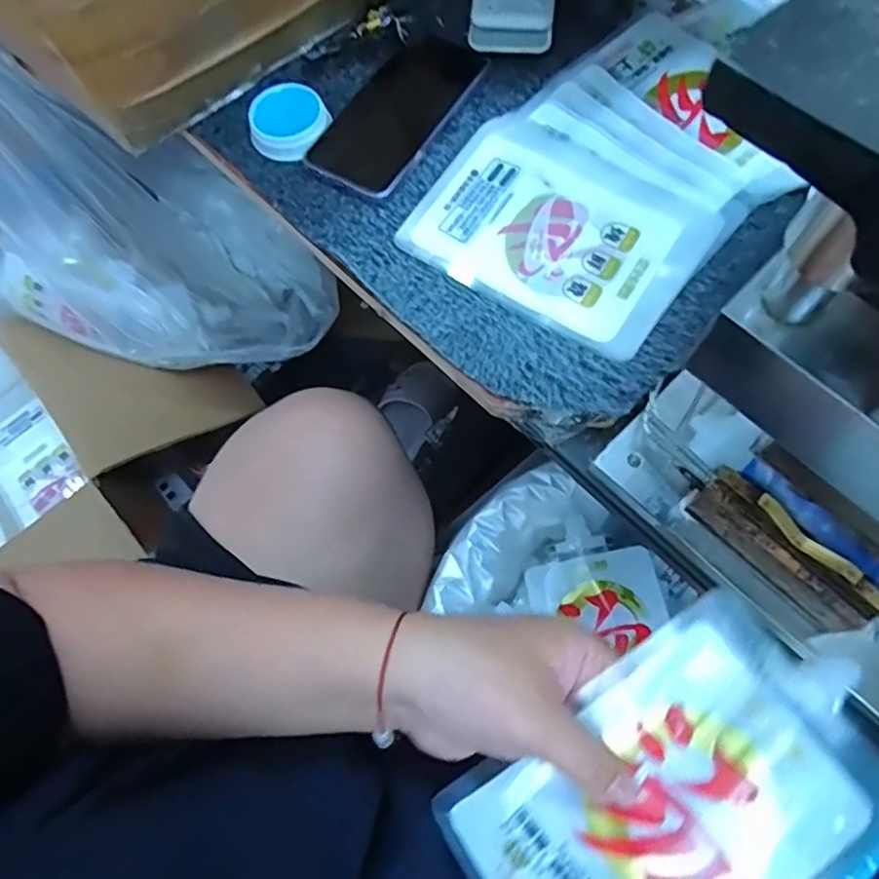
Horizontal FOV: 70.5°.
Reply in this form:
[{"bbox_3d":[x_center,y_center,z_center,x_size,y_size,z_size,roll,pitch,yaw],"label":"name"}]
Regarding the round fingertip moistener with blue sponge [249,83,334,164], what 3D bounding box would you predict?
[{"bbox_3d":[-0.115,-0.244,0.478,0.057,0.028,0.053,-1,69,2],"label":"round fingertip moistener with blue sponge"}]

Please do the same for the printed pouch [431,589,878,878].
[{"bbox_3d":[0.106,0.172,0.288,0.187,0.023,0.128,-39,78,2],"label":"printed pouch"}]

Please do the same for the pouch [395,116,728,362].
[{"bbox_3d":[0.085,-0.150,0.441,0.189,0.014,0.139,33,74,14],"label":"pouch"}]

